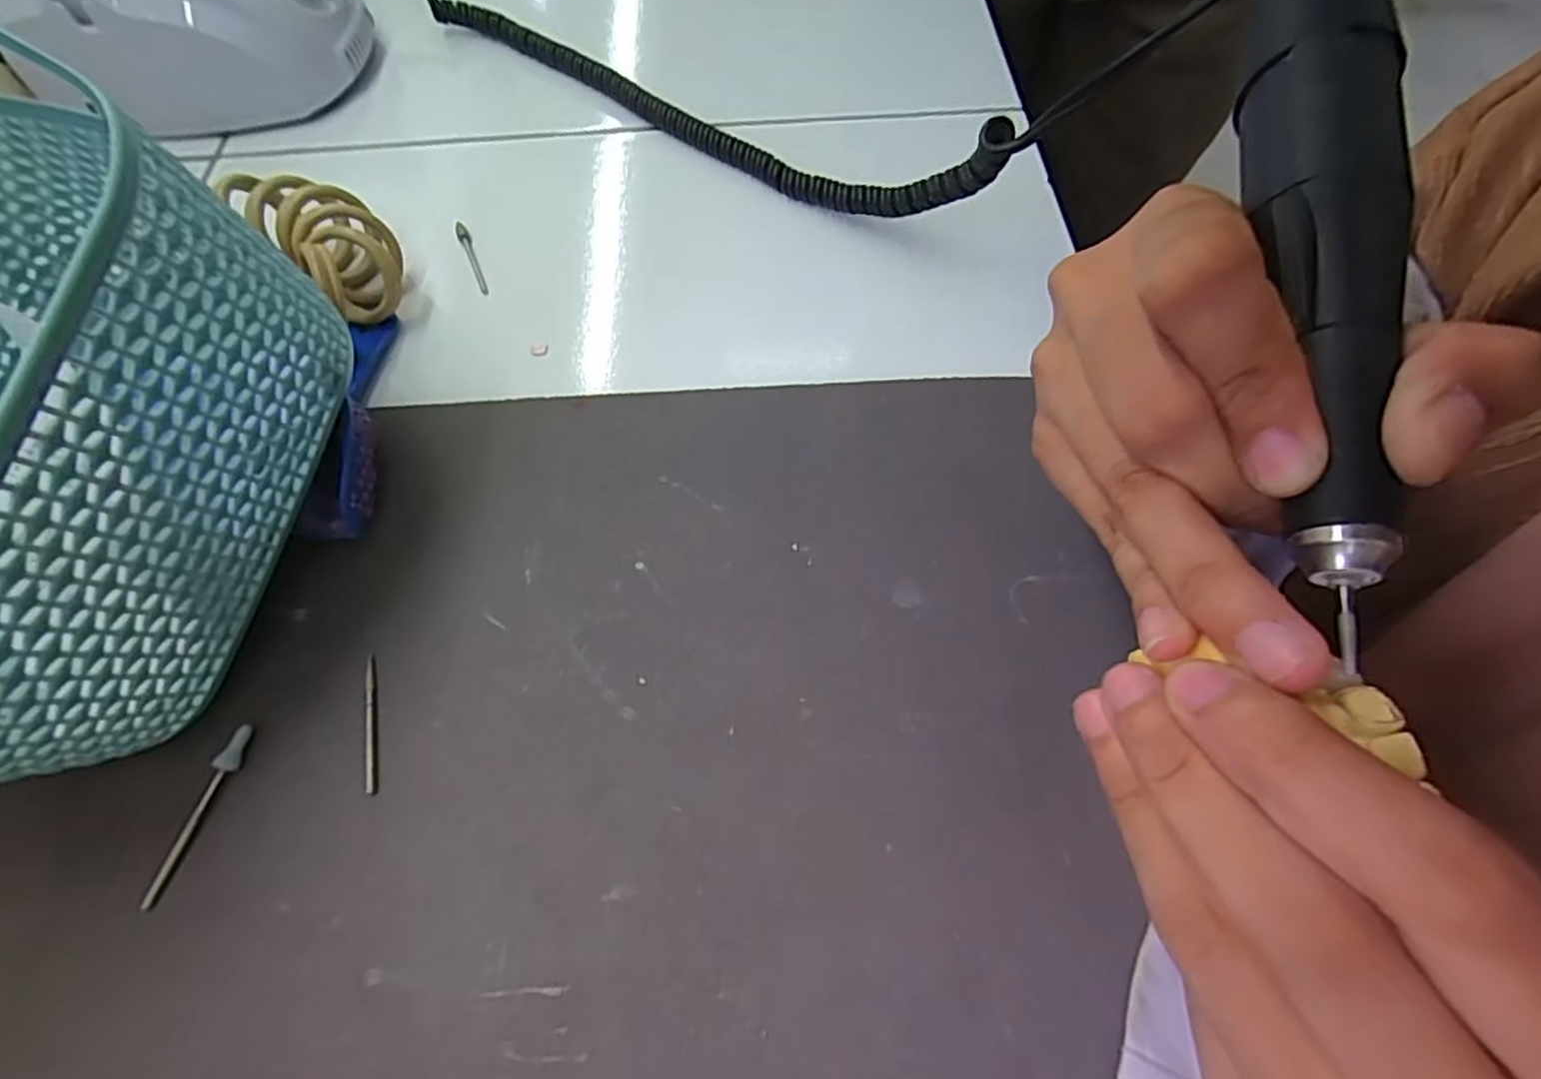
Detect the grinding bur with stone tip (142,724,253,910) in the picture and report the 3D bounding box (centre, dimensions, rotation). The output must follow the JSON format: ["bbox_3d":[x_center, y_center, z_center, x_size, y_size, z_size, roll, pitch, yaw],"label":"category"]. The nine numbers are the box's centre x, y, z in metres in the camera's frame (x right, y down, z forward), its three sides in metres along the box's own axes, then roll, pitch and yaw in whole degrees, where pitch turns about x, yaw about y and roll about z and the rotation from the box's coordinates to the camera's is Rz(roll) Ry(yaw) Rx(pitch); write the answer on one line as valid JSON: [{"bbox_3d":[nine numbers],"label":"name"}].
[{"bbox_3d":[-0.160,0.076,0.188,0.005,0.005,0.048,16,64,9],"label":"grinding bur with stone tip"}]

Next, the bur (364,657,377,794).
[{"bbox_3d":[-0.119,0.053,0.199,0.004,0.004,0.041,-14,63,-6],"label":"bur"}]

